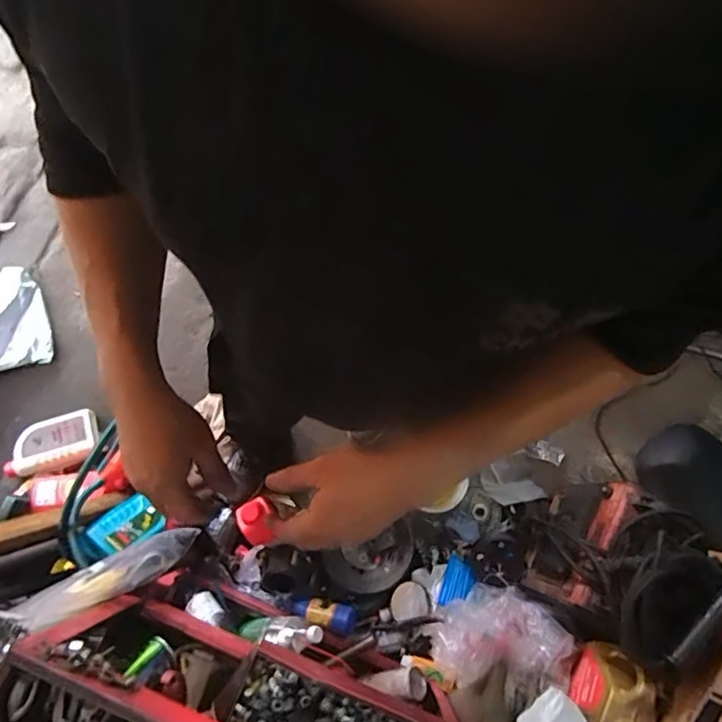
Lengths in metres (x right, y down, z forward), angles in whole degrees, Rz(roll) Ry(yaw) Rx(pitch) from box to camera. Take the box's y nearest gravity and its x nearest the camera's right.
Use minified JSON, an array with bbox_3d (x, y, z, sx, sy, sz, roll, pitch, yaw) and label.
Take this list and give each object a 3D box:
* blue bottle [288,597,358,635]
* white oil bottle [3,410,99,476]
[{"bbox_3d":[-0.089,0.603,1.254,0.159,0.064,0.060,19,75,2],"label":"blue bottle"},{"bbox_3d":[-0.806,0.217,1.364,0.235,0.052,0.123,-19,77,-8],"label":"white oil bottle"}]

